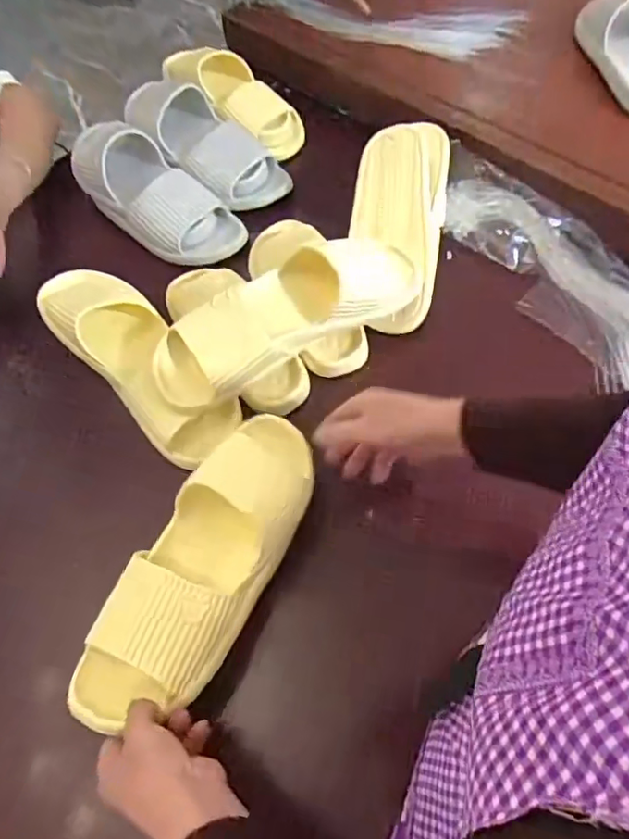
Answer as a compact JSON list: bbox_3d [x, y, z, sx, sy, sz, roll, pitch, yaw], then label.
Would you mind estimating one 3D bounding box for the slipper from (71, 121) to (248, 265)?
[{"bbox_3d":[-0.231,-0.320,0.793,0.310,0.079,0.113,37,67,19],"label":"slipper"}]

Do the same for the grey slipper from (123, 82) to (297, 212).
[{"bbox_3d":[-0.172,-0.420,0.843,0.126,0.069,0.287,-39,68,-19],"label":"grey slipper"}]

